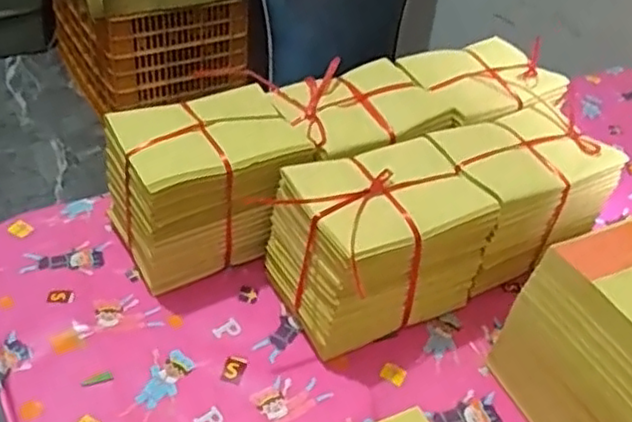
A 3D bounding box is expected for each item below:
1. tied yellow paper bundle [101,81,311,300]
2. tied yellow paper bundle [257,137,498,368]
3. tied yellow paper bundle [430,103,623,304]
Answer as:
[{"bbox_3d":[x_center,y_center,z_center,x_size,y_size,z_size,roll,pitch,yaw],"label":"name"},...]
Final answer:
[{"bbox_3d":[-0.105,-0.025,0.662,0.166,0.132,0.120,-15,46,-24],"label":"tied yellow paper bundle"},{"bbox_3d":[0.060,0.029,0.632,0.183,0.131,0.124,-18,47,-26],"label":"tied yellow paper bundle"},{"bbox_3d":[0.202,-0.023,0.700,0.168,0.115,0.124,-16,46,-25],"label":"tied yellow paper bundle"}]

